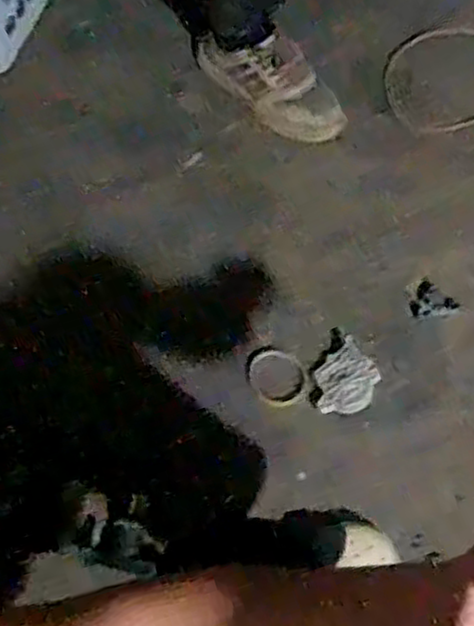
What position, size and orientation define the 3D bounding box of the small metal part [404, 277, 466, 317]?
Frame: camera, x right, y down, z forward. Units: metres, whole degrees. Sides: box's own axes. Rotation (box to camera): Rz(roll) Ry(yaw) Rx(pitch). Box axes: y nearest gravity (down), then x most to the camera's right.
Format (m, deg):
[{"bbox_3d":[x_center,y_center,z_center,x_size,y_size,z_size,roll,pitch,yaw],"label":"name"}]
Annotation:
[{"bbox_3d":[0.307,-0.026,1.165,0.087,0.008,0.064,-6,68,-4],"label":"small metal part"}]

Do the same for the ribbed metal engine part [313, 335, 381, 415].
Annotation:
[{"bbox_3d":[0.154,0.097,1.072,0.097,0.025,0.094,-31,72,-14],"label":"ribbed metal engine part"}]

